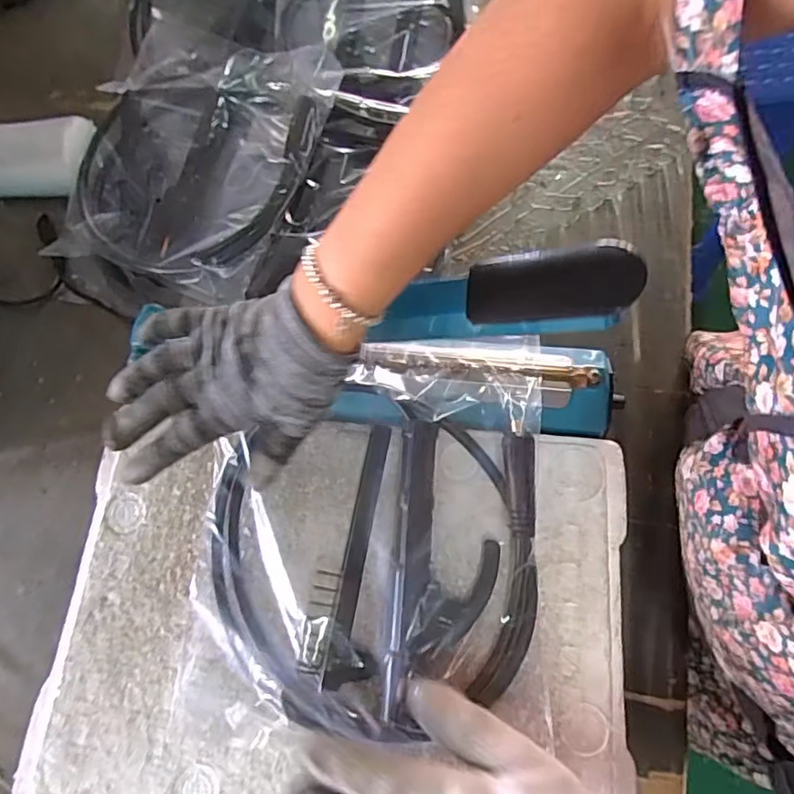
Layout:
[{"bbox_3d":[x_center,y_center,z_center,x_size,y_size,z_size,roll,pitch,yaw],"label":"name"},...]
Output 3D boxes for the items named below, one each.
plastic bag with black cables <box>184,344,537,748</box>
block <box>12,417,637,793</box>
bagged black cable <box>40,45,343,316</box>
[{"bbox_3d":[-0.024,0.094,0.407,0.239,0.045,0.254,4,70,4],"label":"plastic bag with black cables"},{"bbox_3d":[-0.041,0.140,0.391,0.393,0.035,0.292,3,70,4],"label":"block"},{"bbox_3d":[-0.211,-0.232,0.586,0.247,0.057,0.316,11,71,7],"label":"bagged black cable"}]

